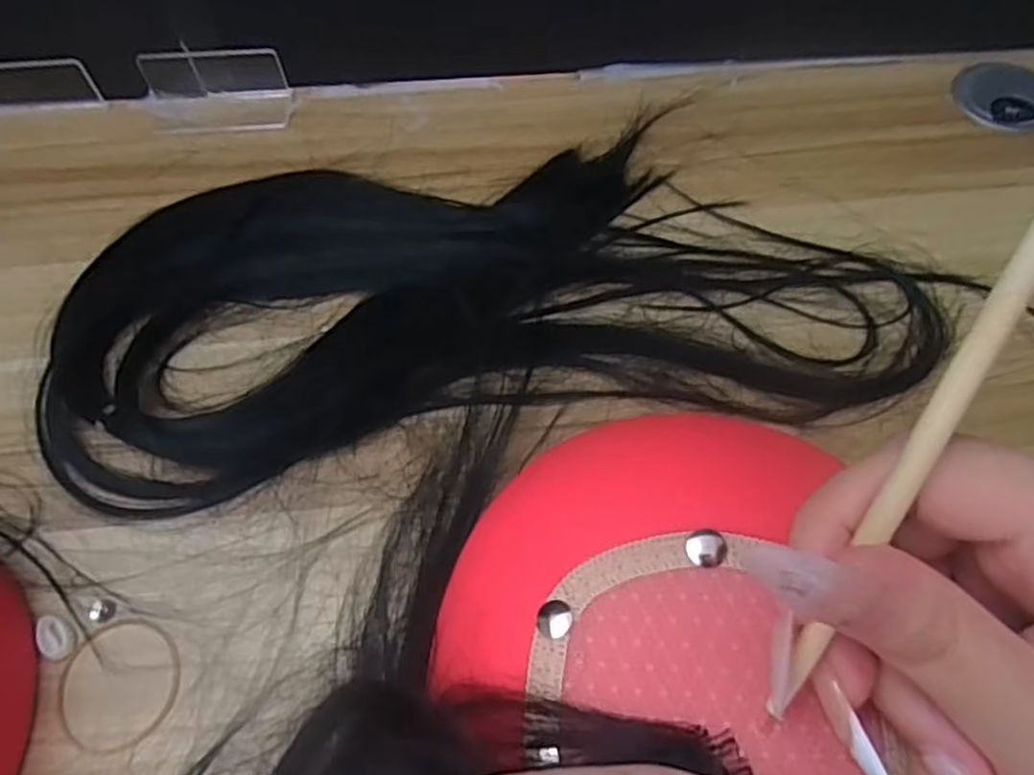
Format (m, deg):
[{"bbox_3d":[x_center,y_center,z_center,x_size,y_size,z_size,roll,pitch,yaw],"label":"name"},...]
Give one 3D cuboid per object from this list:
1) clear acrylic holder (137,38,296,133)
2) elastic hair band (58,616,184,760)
[{"bbox_3d":[-0.177,-0.174,0.425,0.082,0.032,0.033,-1,60,1],"label":"clear acrylic holder"},{"bbox_3d":[-0.153,0.114,0.281,0.047,0.004,0.048,-1,60,1],"label":"elastic hair band"}]

